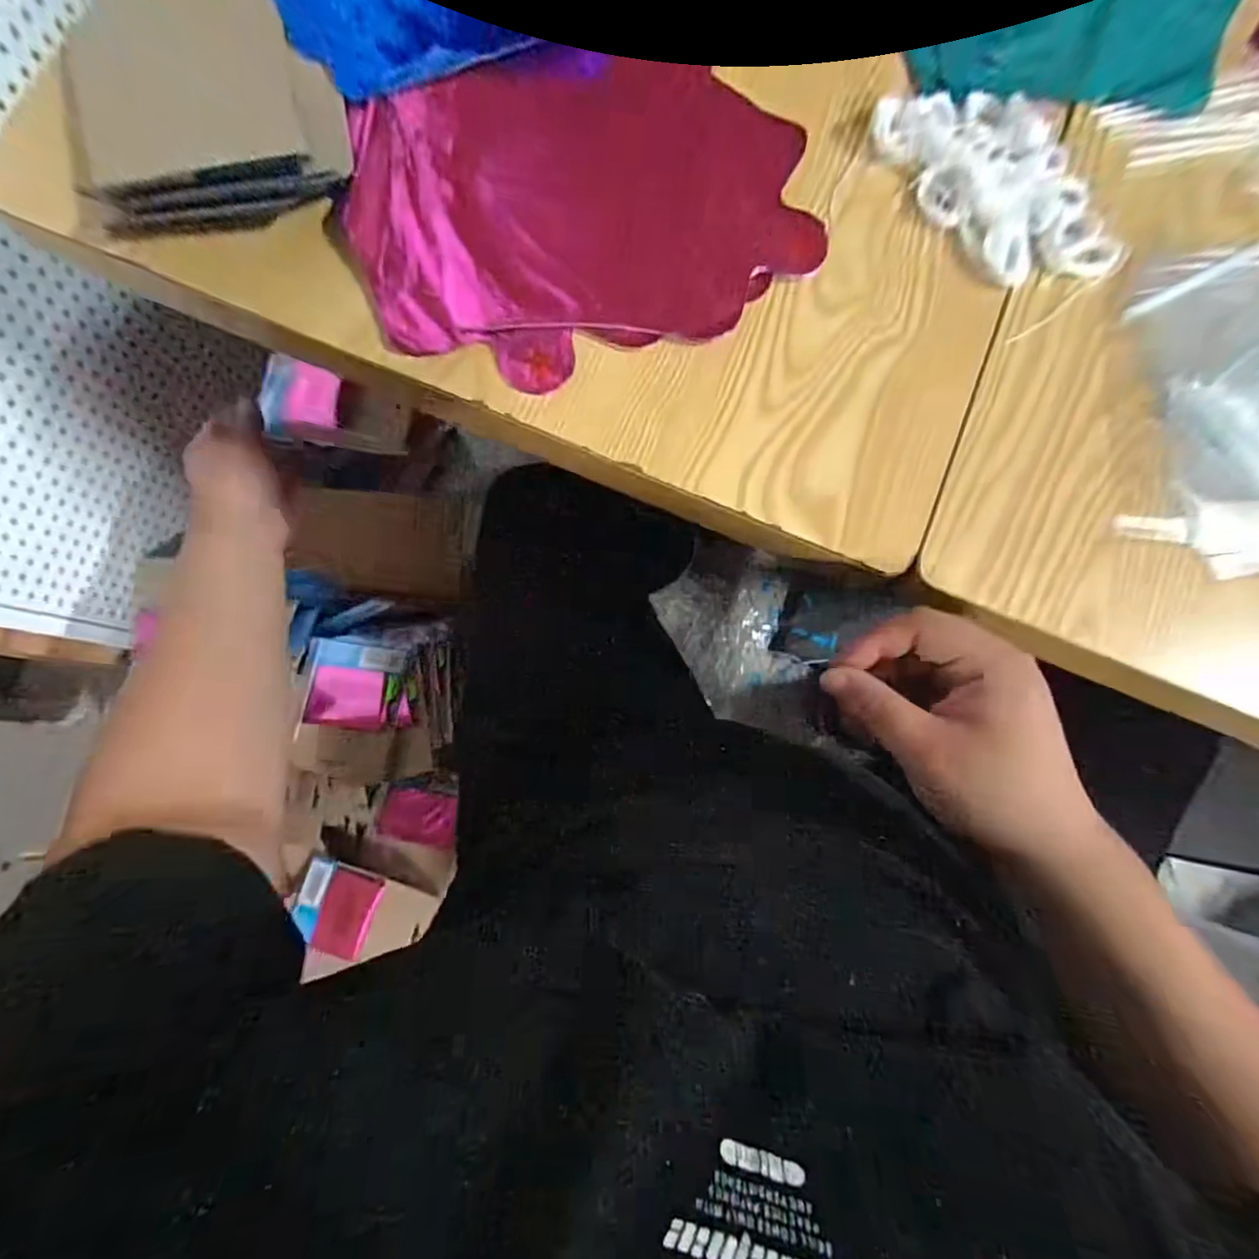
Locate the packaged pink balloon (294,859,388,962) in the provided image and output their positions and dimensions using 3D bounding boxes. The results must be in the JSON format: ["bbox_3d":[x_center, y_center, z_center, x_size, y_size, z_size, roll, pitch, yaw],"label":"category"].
[{"bbox_3d":[-0.333,0.314,0.669,0.085,0.022,0.086,18,81,1],"label":"packaged pink balloon"}]

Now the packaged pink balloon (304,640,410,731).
[{"bbox_3d":[-0.313,0.063,0.673,0.099,0.007,0.094,5,81,0],"label":"packaged pink balloon"}]

